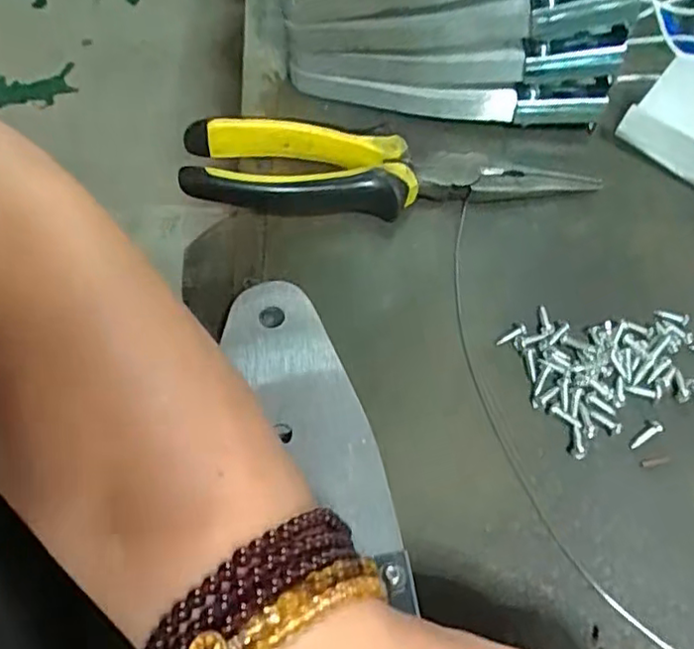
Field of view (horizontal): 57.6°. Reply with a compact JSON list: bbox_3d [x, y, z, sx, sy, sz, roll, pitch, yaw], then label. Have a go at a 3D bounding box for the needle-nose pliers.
[{"bbox_3d":[0.022,-0.071,0.292,0.186,0.028,0.041,-1,61,-4],"label":"needle-nose pliers"}]

